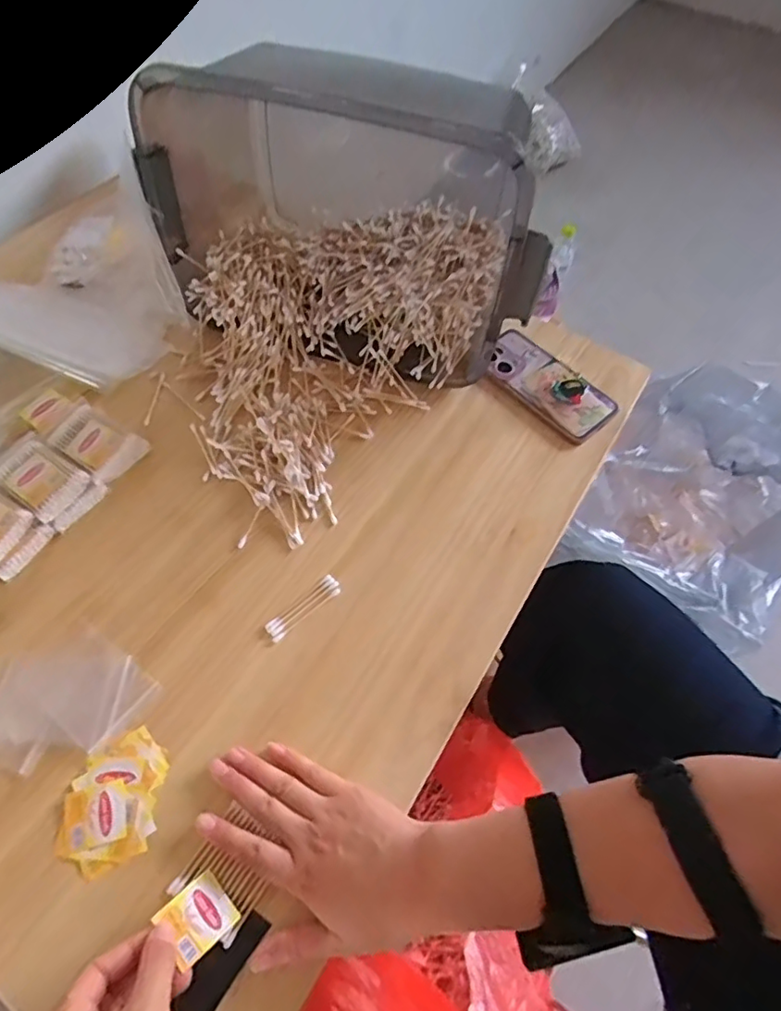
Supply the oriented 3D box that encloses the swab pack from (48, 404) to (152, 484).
[{"bbox_3d":[-0.282,-0.061,0.551,0.075,0.029,0.061,30,62,13],"label":"swab pack"}]

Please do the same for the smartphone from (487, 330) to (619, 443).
[{"bbox_3d":[0.173,-0.142,0.636,0.075,0.023,0.166,-33,67,-20],"label":"smartphone"}]

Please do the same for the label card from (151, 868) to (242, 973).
[{"bbox_3d":[-0.127,0.271,0.375,0.039,0.005,0.039,39,51,25],"label":"label card"}]

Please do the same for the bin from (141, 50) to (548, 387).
[{"bbox_3d":[-0.031,-0.319,0.597,0.379,0.227,0.237,13,60,4],"label":"bin"}]

